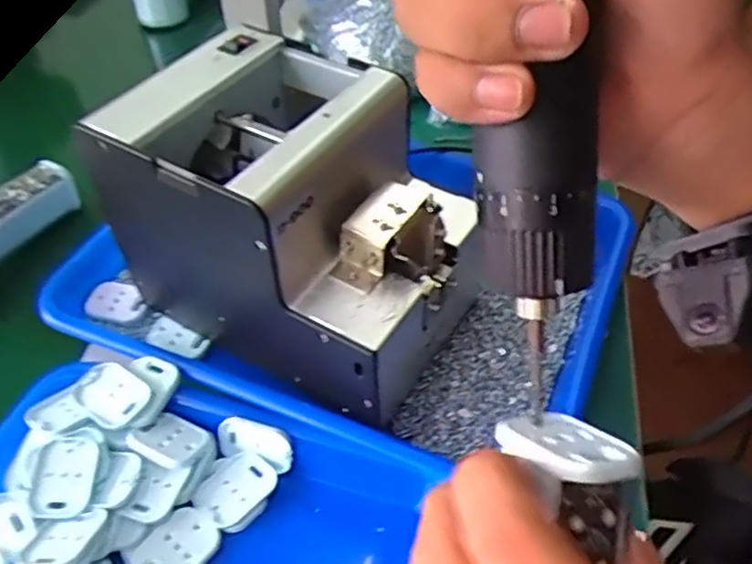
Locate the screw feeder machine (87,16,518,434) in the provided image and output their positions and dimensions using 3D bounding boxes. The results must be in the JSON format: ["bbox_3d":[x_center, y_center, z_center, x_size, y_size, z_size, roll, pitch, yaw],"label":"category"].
[{"bbox_3d":[-0.042,-0.039,0.383,0.178,0.137,0.128,26,55,23],"label":"screw feeder machine"}]

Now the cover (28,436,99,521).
[{"bbox_3d":[-0.156,0.096,0.335,0.027,0.007,0.040,3,49,5],"label":"cover"}]

